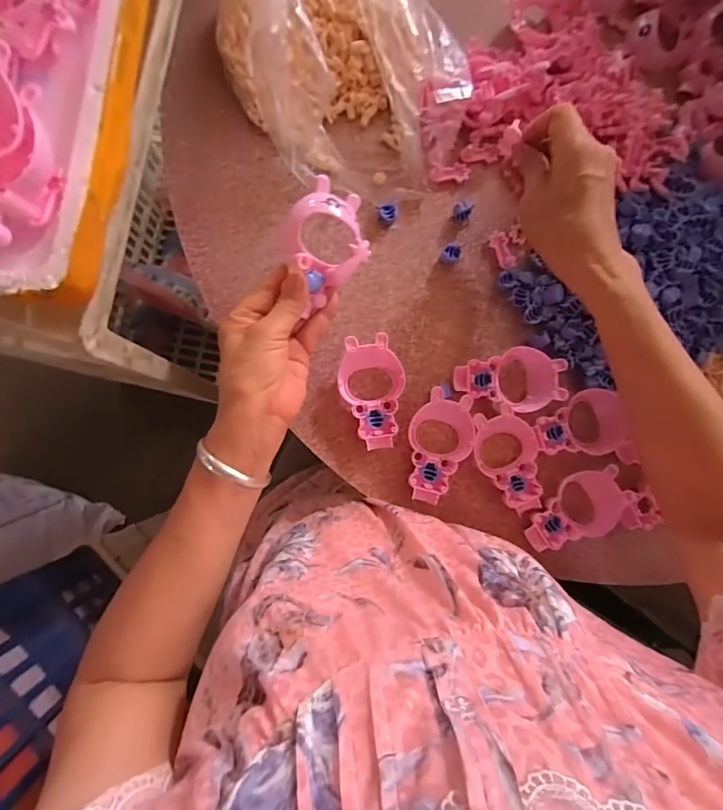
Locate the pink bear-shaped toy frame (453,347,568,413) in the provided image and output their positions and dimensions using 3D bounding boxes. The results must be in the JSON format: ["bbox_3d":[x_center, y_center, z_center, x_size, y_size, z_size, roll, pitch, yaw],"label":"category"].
[{"bbox_3d":[0.141,-0.025,0.390,0.101,0.026,0.059,2,86,-3],"label":"pink bear-shaped toy frame"}]

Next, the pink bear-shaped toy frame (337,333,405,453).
[{"bbox_3d":[0.010,-0.011,0.379,0.058,0.026,0.102,-6,87,-3],"label":"pink bear-shaped toy frame"}]

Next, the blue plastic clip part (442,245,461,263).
[{"bbox_3d":[0.089,-0.149,0.402,0.016,0.016,0.016,0,86,-3],"label":"blue plastic clip part"}]

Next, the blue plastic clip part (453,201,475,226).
[{"bbox_3d":[0.101,-0.193,0.404,0.020,0.016,0.013,26,85,-1],"label":"blue plastic clip part"}]

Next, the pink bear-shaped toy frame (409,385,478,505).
[{"bbox_3d":[0.070,0.039,0.382,0.059,0.025,0.103,14,86,-2],"label":"pink bear-shaped toy frame"}]

